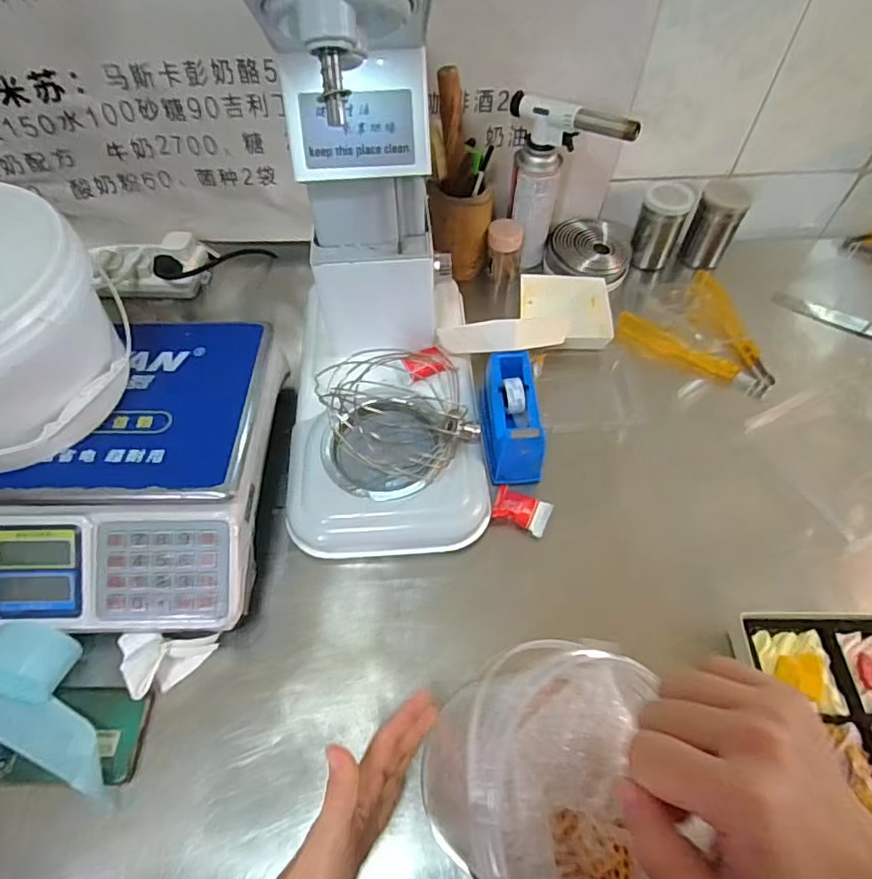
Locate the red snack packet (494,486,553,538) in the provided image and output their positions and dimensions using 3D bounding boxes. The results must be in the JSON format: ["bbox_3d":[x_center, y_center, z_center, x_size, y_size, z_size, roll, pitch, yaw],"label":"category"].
[{"bbox_3d":[0.095,0.078,0.614,0.061,0.012,0.041,22,58,14],"label":"red snack packet"}]

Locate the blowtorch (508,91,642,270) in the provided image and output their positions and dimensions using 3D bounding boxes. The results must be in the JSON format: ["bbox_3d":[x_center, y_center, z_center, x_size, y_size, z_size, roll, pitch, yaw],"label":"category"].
[{"bbox_3d":[0.159,-0.336,0.755,0.062,0.224,0.163,-31,61,-19],"label":"blowtorch"}]

